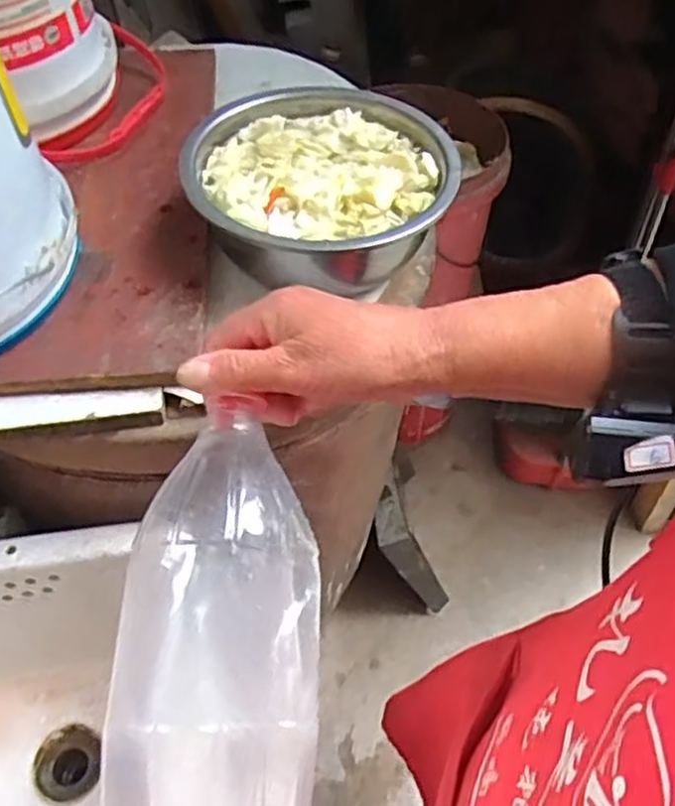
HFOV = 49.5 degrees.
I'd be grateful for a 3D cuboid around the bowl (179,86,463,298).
[{"bbox_3d":[-0.013,-0.181,0.623,0.210,0.072,0.210,1,51,-1],"label":"bowl"}]

